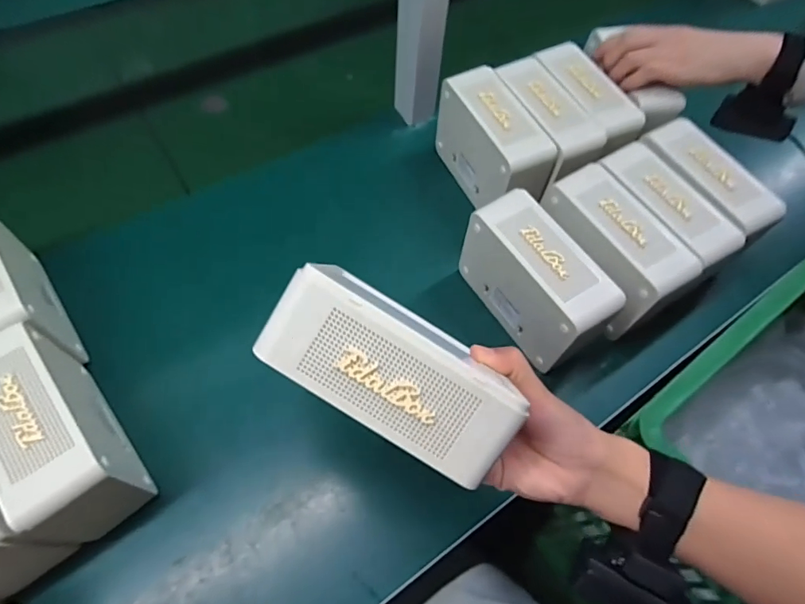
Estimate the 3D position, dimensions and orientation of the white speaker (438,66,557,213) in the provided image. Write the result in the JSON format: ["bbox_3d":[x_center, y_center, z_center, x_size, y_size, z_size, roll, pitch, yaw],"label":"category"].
[{"bbox_3d":[0.095,-0.159,0.505,0.059,0.101,0.150,-19,63,-14],"label":"white speaker"}]

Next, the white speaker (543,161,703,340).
[{"bbox_3d":[0.188,-0.044,0.441,0.070,0.084,0.139,-23,64,-15],"label":"white speaker"}]

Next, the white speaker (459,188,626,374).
[{"bbox_3d":[0.116,-0.015,0.429,0.053,0.098,0.138,-28,65,-18],"label":"white speaker"}]

